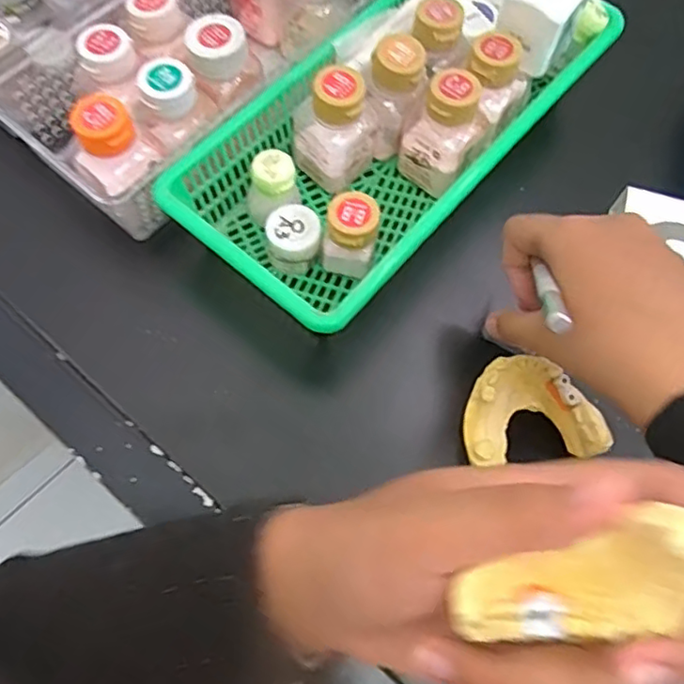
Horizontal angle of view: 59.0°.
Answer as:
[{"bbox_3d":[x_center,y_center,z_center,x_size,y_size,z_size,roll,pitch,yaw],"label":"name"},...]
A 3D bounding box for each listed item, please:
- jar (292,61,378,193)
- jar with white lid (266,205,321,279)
[{"bbox_3d":[-0.005,-0.129,0.360,0.043,0.067,0.042,41,71,13],"label":"jar"},{"bbox_3d":[-0.028,-0.060,0.358,0.029,0.028,0.032,-1,68,-3],"label":"jar with white lid"}]

